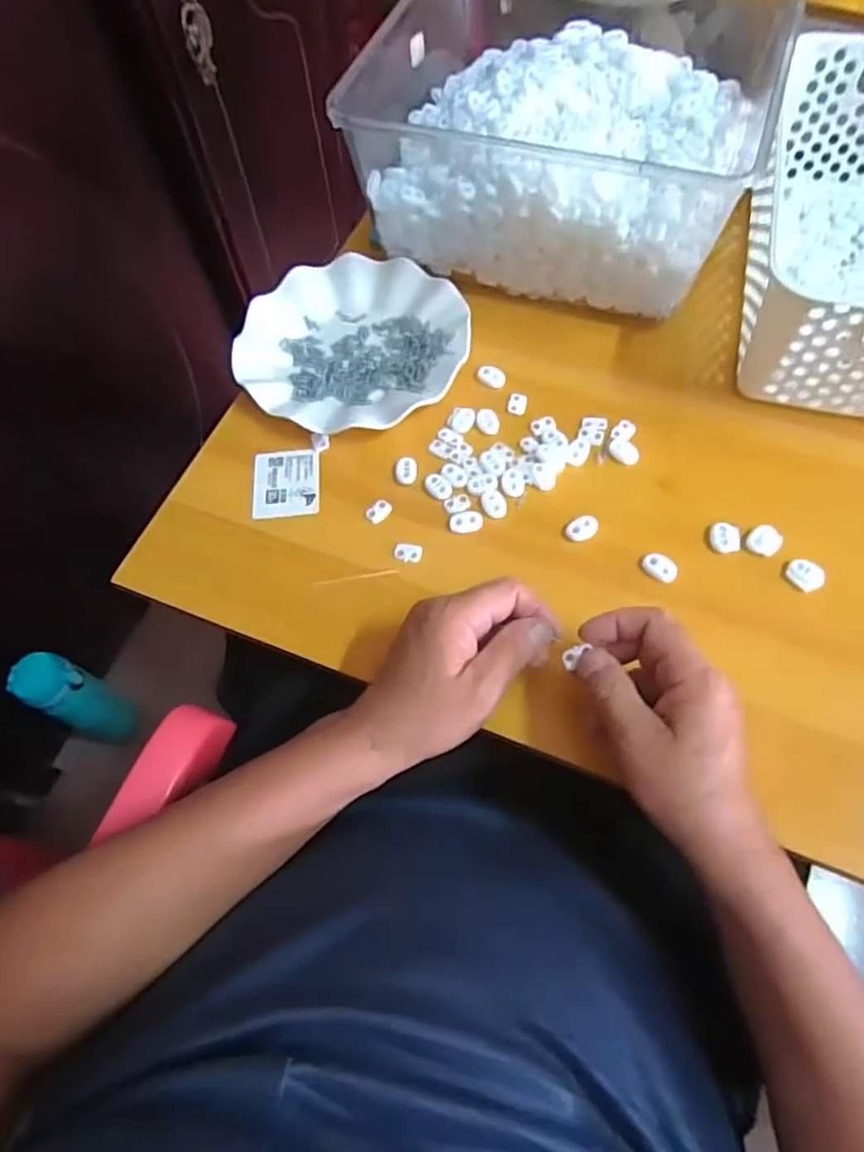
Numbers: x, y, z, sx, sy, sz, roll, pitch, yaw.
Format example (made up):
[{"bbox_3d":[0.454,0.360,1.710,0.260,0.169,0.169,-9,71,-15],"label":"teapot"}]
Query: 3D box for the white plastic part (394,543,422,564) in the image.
[{"bbox_3d":[-0.017,-0.016,0.470,0.020,0.005,0.013,8,64,7],"label":"white plastic part"}]

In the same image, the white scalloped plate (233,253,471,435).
[{"bbox_3d":[-0.064,-0.189,0.545,0.180,0.023,0.173,-1,63,2],"label":"white scalloped plate"}]

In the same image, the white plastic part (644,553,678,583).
[{"bbox_3d":[0.154,-0.006,0.447,0.024,0.004,0.016,40,71,20],"label":"white plastic part"}]

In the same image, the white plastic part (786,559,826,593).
[{"bbox_3d":[0.246,-0.001,0.437,0.017,0.008,0.023,-38,67,-15],"label":"white plastic part"}]

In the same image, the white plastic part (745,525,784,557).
[{"bbox_3d":[0.226,-0.025,0.452,0.021,0.004,0.023,-1,63,2],"label":"white plastic part"}]

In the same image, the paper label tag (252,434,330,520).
[{"bbox_3d":[-0.108,-0.074,0.504,0.057,0.008,0.066,-5,63,-2],"label":"paper label tag"}]

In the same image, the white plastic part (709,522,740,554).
[{"bbox_3d":[0.200,-0.027,0.455,0.019,0.004,0.025,6,64,6],"label":"white plastic part"}]

